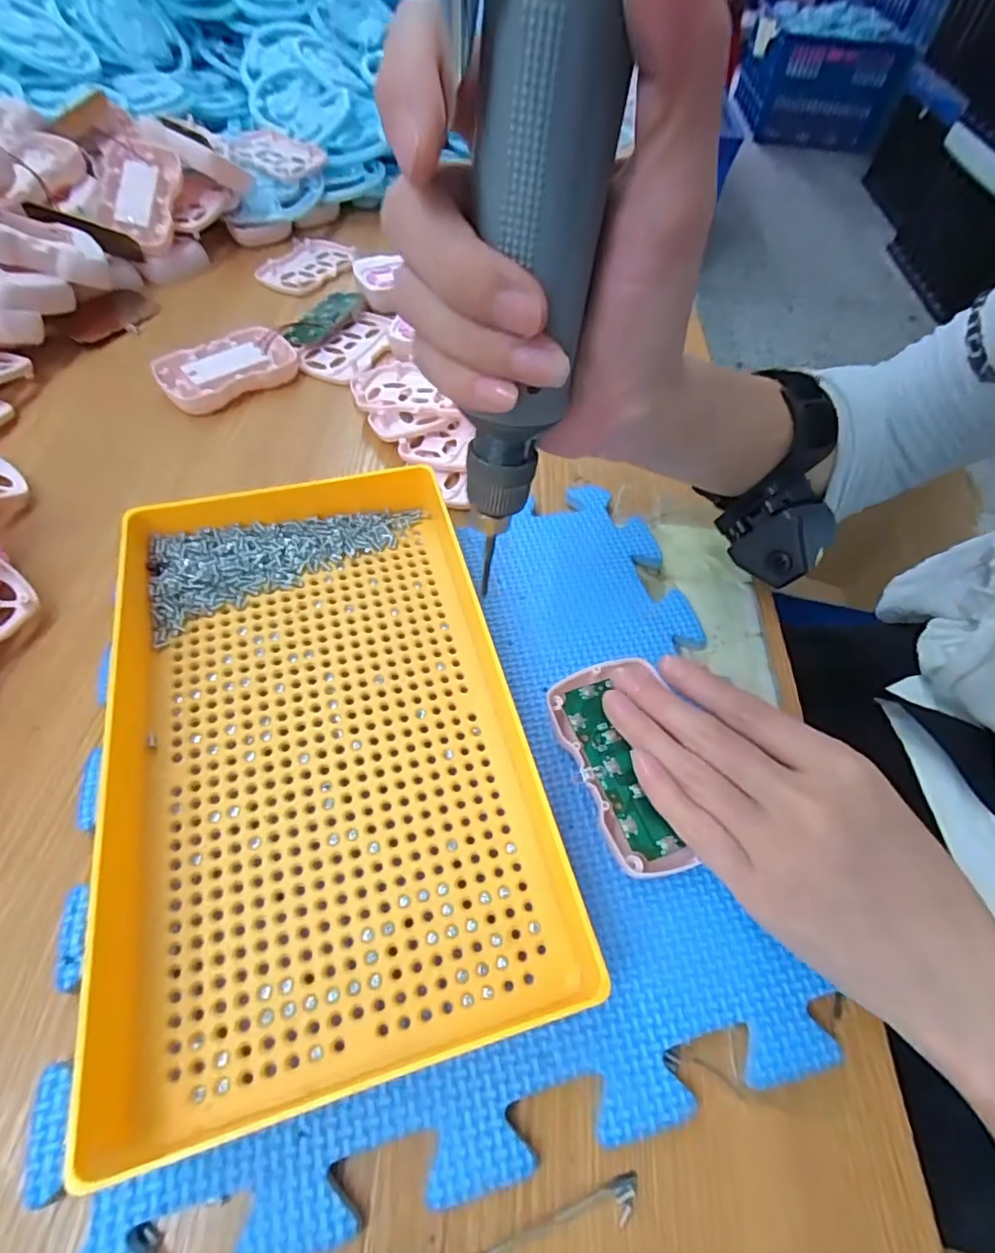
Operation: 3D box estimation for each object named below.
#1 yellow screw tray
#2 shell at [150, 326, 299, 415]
[{"bbox_3d":[-0.078,0.044,0.241,0.165,0.040,0.257,-11,58,-12],"label":"yellow screw tray"},{"bbox_3d":[-0.186,-0.179,0.397,0.088,0.016,0.053,-36,66,-25],"label":"shell"}]

